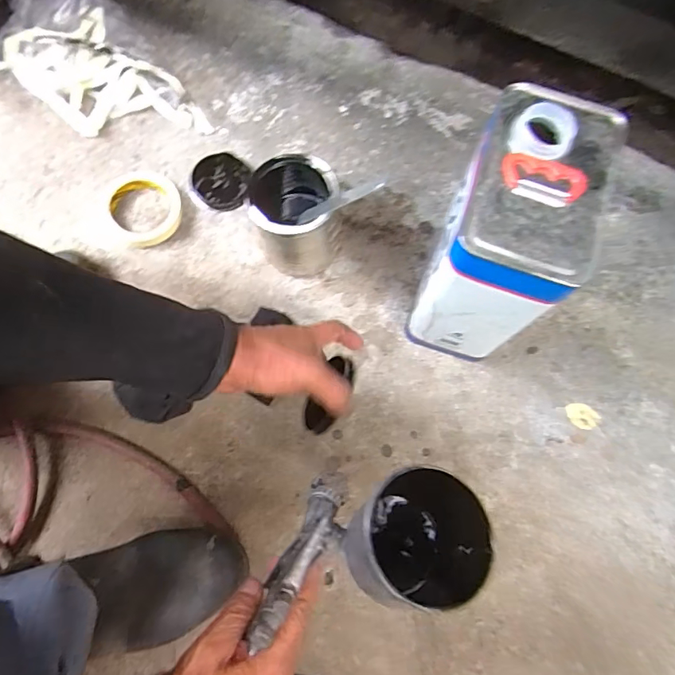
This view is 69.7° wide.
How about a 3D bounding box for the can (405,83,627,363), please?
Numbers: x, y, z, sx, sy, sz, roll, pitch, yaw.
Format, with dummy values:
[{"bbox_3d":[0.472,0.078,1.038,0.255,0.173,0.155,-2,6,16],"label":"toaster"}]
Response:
[{"bbox_3d":[0.160,-0.093,0.506,0.107,0.246,0.173,21,74,3],"label":"can"}]

